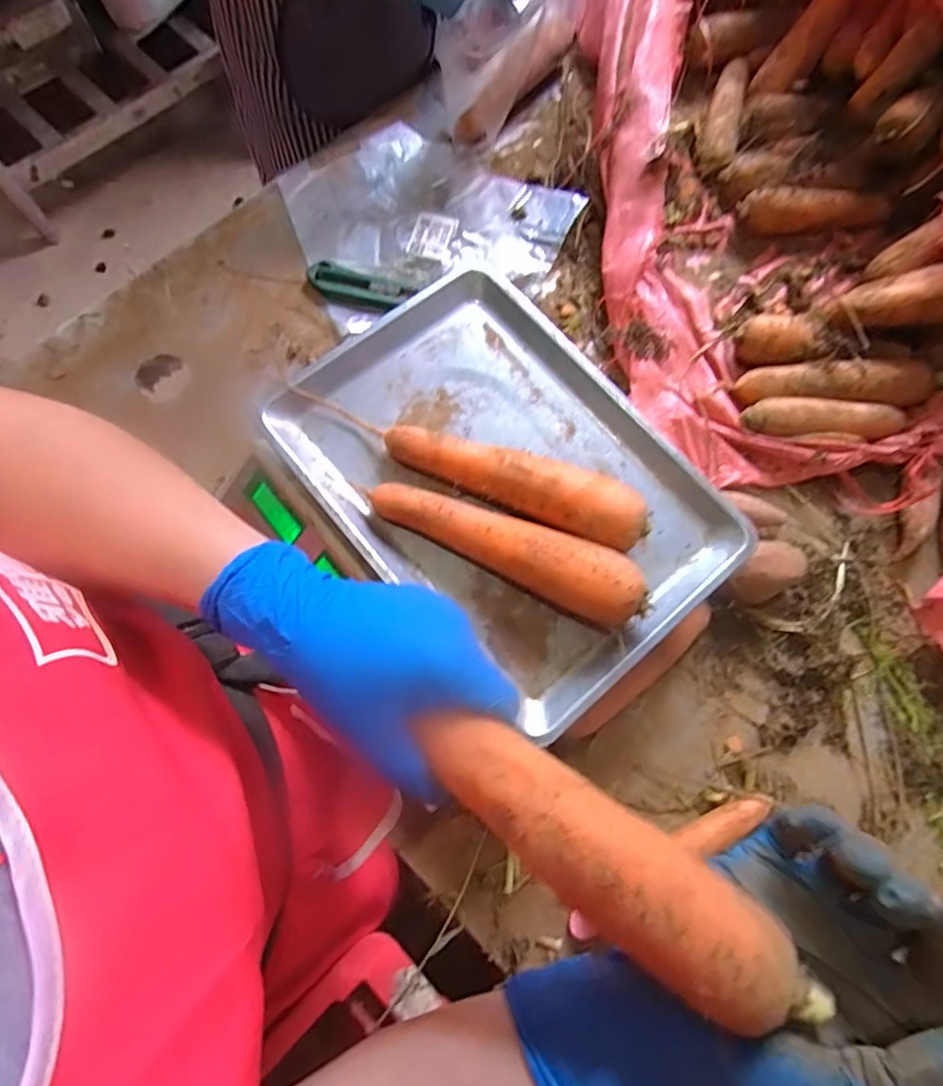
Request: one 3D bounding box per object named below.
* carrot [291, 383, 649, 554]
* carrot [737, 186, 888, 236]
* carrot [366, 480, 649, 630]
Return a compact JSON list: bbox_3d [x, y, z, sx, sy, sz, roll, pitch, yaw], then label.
[{"bbox_3d":[0.005,-0.054,0.450,0.254,0.047,0.052,22,74,5],"label":"carrot"},{"bbox_3d":[0.371,-0.362,0.644,0.163,0.037,0.040,-9,74,-4],"label":"carrot"},{"bbox_3d":[0.031,0.002,0.433,0.197,0.046,0.048,26,75,6],"label":"carrot"}]

